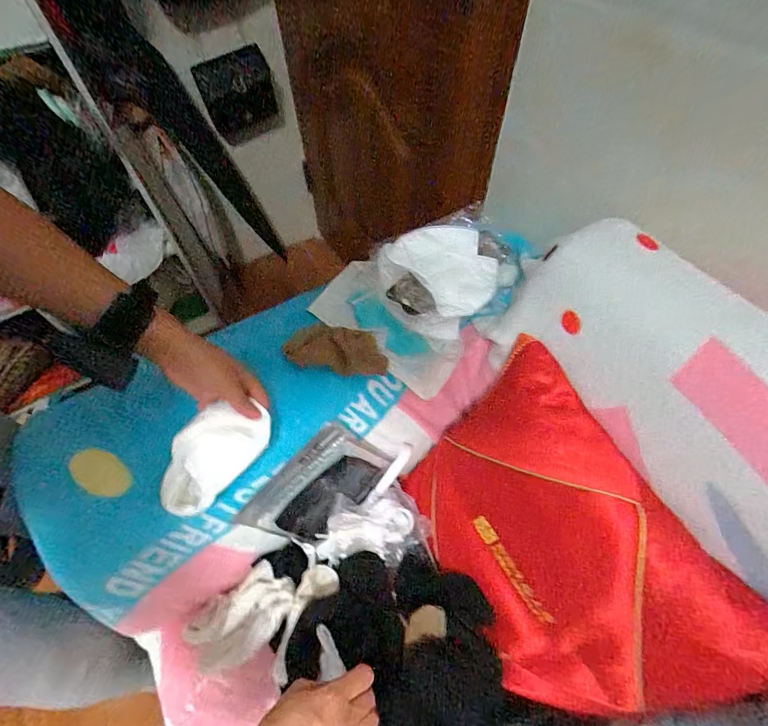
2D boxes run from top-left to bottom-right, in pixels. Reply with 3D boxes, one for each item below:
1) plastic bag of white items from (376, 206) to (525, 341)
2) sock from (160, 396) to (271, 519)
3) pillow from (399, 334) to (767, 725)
[{"bbox_3d":[0.091,-0.116,0.526,0.204,0.062,0.142,-27,61,-15],"label":"plastic bag of white items"},{"bbox_3d":[-0.194,0.101,0.445,0.076,0.030,0.131,44,81,-10],"label":"sock"},{"bbox_3d":[0.186,0.198,0.459,0.120,0.308,0.340,-10,54,-44],"label":"pillow"}]

